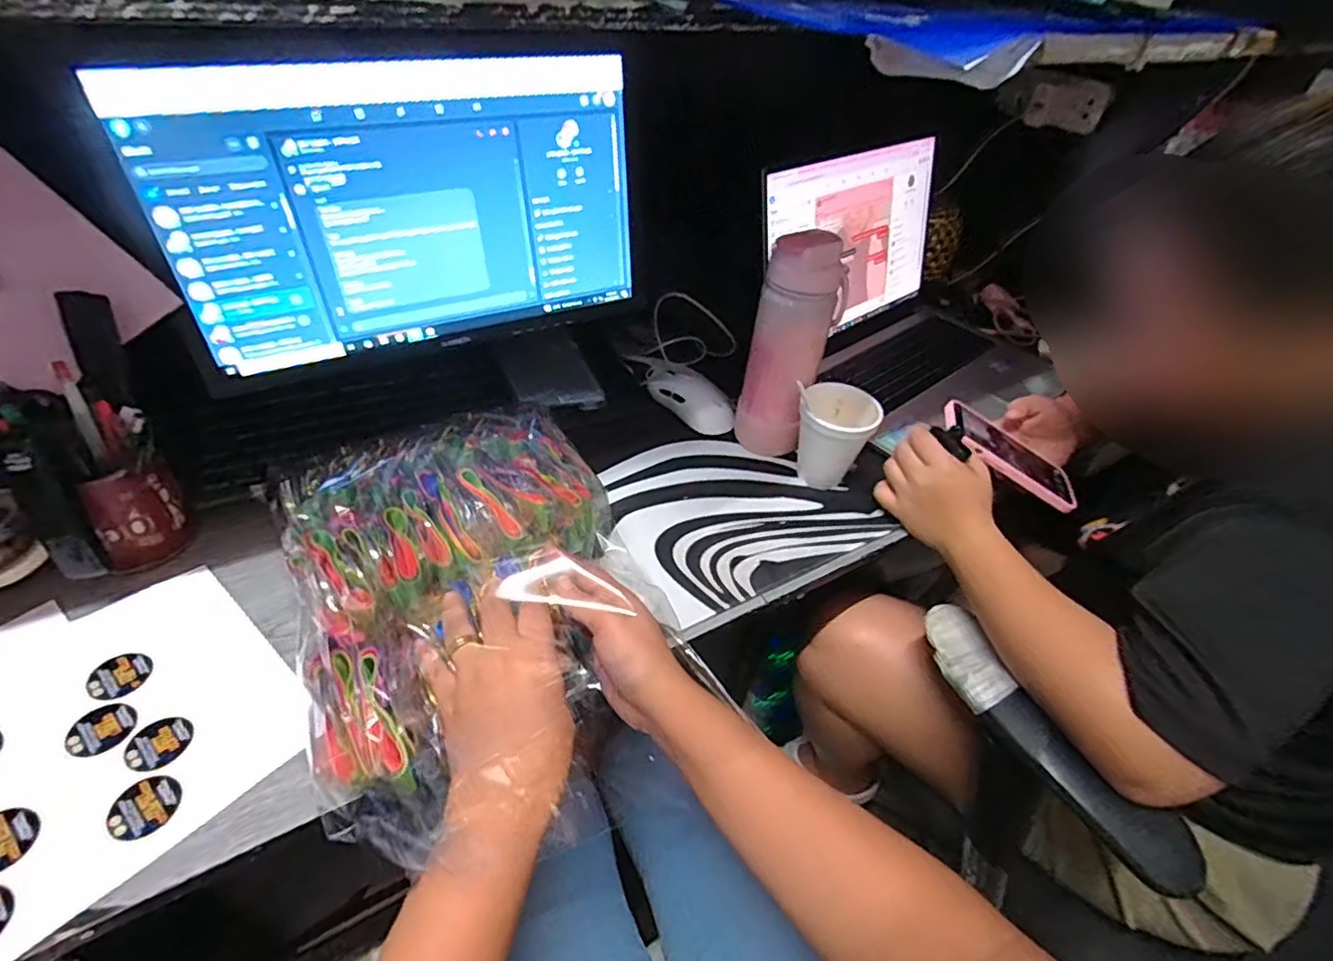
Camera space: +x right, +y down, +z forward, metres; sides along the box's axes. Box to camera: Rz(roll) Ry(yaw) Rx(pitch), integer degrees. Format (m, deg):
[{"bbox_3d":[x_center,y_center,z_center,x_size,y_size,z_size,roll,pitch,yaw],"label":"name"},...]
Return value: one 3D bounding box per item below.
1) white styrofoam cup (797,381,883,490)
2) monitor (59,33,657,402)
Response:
[{"bbox_3d":[0.166,-0.041,0.621,0.070,0.095,0.070,3,42,-3],"label":"white styrofoam cup"},{"bbox_3d":[-0.227,-0.242,0.583,0.435,0.261,0.060,-19,47,-25],"label":"monitor"}]

